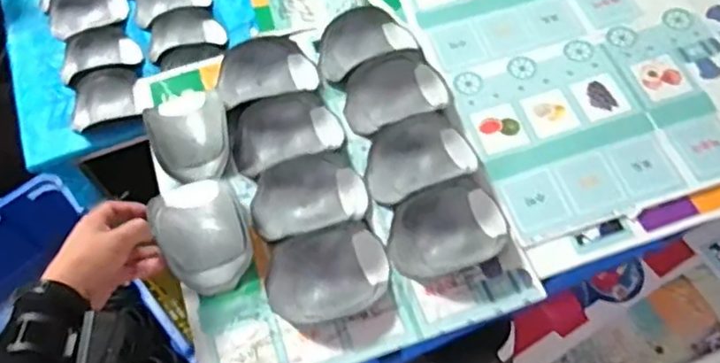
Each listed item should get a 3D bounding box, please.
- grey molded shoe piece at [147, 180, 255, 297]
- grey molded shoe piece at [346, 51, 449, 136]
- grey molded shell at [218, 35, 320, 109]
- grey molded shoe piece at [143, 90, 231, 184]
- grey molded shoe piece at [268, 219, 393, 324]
[{"bbox_3d":[-0.179,0.065,0.727,0.100,0.047,0.119,-22,63,-9],"label":"grey molded shoe piece"},{"bbox_3d":[0.048,-0.119,0.830,0.139,0.043,0.094,-12,61,-4],"label":"grey molded shoe piece"},{"bbox_3d":[-0.131,-0.156,0.859,0.131,0.035,0.083,-17,62,-6],"label":"grey molded shell"},{"bbox_3d":[-0.220,-0.068,0.802,0.098,0.048,0.136,-22,63,-9],"label":"grey molded shoe piece"},{"bbox_3d":[-0.035,0.106,0.700,0.136,0.038,0.096,-20,62,-8],"label":"grey molded shoe piece"}]

